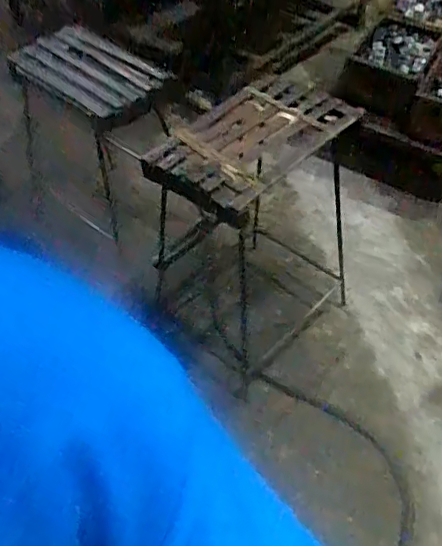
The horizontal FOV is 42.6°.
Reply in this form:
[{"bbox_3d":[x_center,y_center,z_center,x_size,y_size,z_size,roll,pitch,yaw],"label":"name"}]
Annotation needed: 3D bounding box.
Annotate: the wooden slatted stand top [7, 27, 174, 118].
[{"bbox_3d":[-0.355,-0.521,1.452,0.418,0.056,0.182,32,90,22],"label":"wooden slatted stand top"}]

